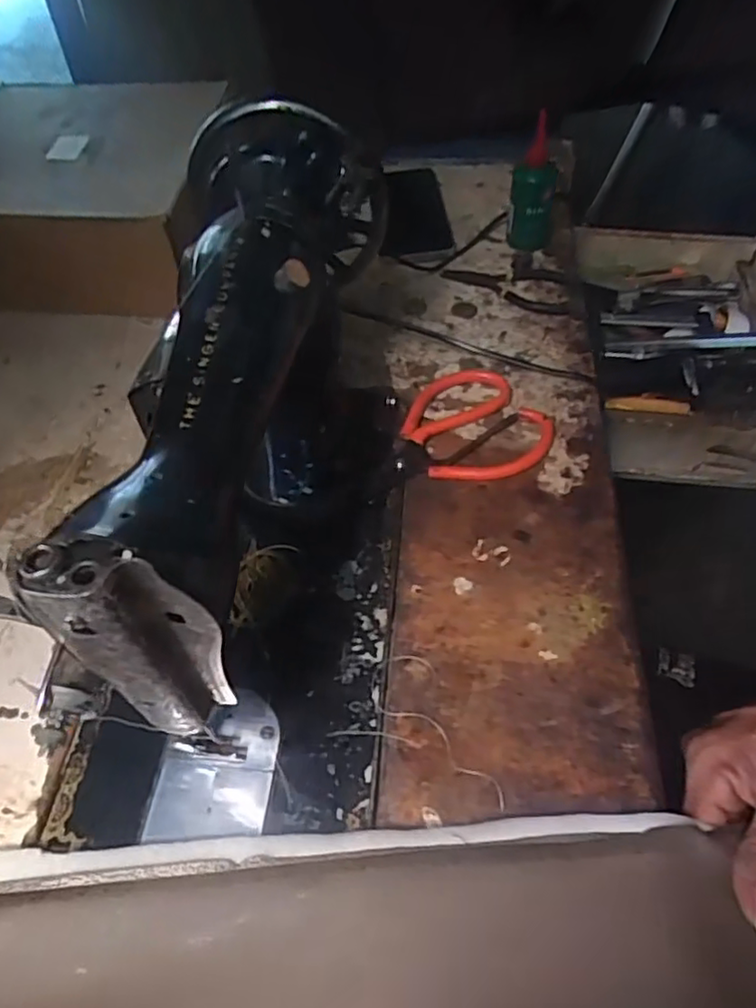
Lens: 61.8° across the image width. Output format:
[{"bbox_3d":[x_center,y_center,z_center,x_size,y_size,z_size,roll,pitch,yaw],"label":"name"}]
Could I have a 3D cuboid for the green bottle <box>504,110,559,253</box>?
[{"bbox_3d":[0.149,-0.301,0.603,0.042,0.107,0.048,6,54,7],"label":"green bottle"}]

